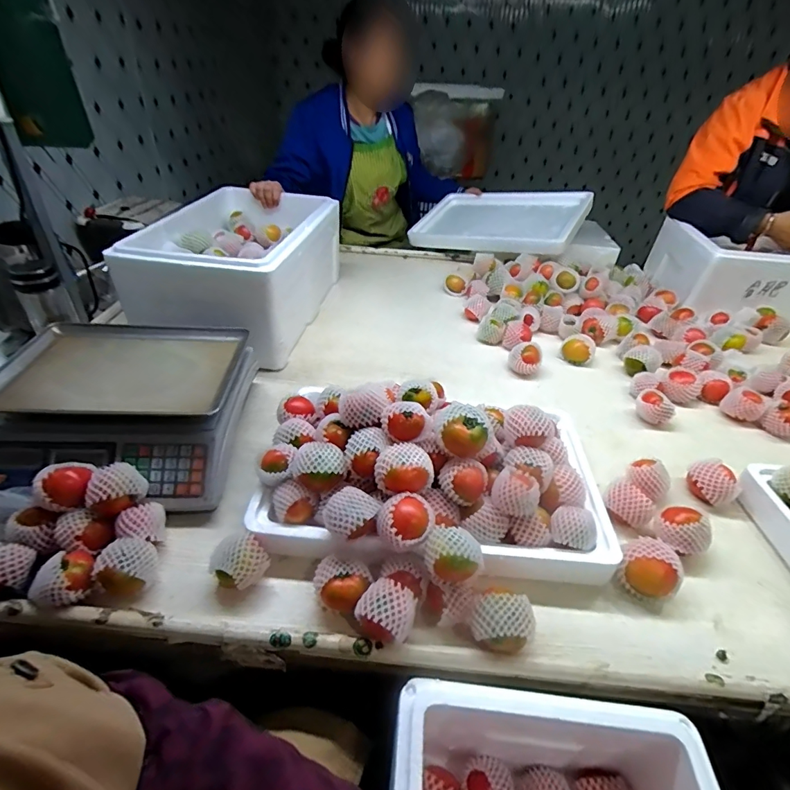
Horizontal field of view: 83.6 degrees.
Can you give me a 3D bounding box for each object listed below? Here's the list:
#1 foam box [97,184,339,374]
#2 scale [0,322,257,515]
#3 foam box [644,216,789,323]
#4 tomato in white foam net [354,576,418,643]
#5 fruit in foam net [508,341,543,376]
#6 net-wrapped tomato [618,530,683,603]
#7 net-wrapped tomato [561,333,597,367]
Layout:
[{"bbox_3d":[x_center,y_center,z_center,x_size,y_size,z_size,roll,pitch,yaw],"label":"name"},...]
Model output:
[{"bbox_3d":[-0.340,-0.296,1.031,0.327,0.217,0.549,11,38,8],"label":"foam box"},{"bbox_3d":[-0.423,0.014,0.695,0.351,0.105,0.336,2,38,-5],"label":"scale"},{"bbox_3d":[1.055,-0.363,1.263,0.517,0.152,0.306,6,38,1],"label":"foam box"},{"bbox_3d":[-0.011,0.241,0.482,0.059,0.049,0.059,20,40,19],"label":"tomato in white foam net"},{"bbox_3d":[0.279,-0.079,0.946,0.067,0.061,0.074,19,40,16],"label":"fruit in foam net"},{"bbox_3d":[0.317,0.222,0.553,0.068,0.059,0.064,3,38,-3],"label":"net-wrapped tomato"},{"bbox_3d":[0.411,-0.106,0.985,0.067,0.052,0.073,28,43,26],"label":"net-wrapped tomato"}]

